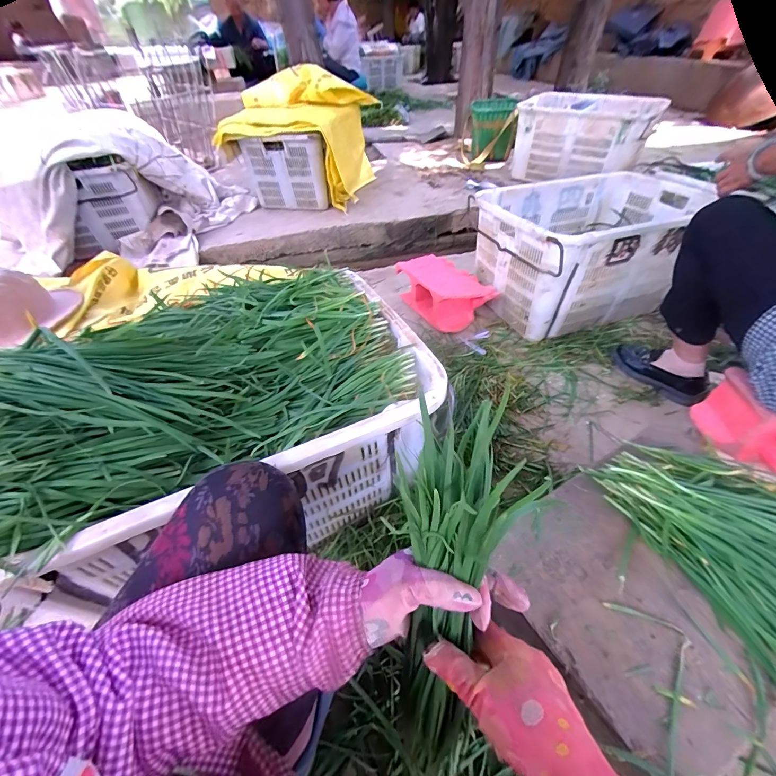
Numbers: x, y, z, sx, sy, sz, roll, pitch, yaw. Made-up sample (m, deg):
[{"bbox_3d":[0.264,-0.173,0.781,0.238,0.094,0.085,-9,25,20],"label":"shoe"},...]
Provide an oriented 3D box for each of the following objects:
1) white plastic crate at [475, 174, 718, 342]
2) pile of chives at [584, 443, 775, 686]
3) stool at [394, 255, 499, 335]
[{"bbox_3d":[0.708,-0.504,1.206,0.738,0.313,0.462,-14,47,-11],"label":"white plastic crate"},{"bbox_3d":[0.504,0.215,0.451,0.249,0.056,0.386,-18,48,-14],"label":"pile of chives"},{"bbox_3d":[0.193,-0.375,1.295,0.193,0.167,0.386,-23,49,-15],"label":"stool"}]

